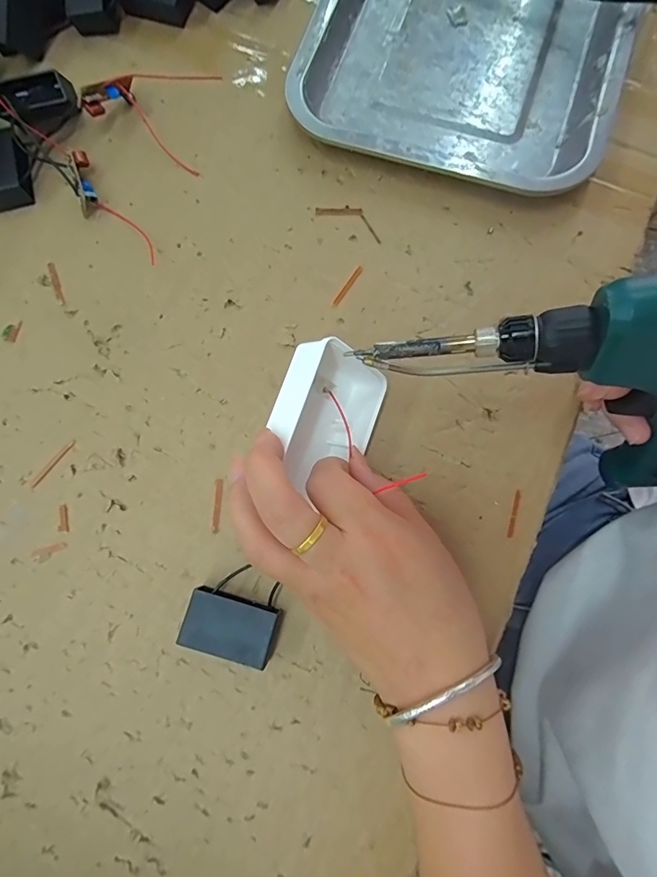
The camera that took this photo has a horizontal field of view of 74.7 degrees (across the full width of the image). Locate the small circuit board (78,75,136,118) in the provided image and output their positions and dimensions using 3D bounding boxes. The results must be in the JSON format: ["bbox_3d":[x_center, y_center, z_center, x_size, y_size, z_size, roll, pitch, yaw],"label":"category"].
[{"bbox_3d":[-0.147,-0.229,0.289,0.040,0.014,0.010,-41,80,-19],"label":"small circuit board"}]

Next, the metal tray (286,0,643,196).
[{"bbox_3d":[0.106,-0.312,0.306,0.209,0.021,0.301,15,79,4],"label":"metal tray"}]

